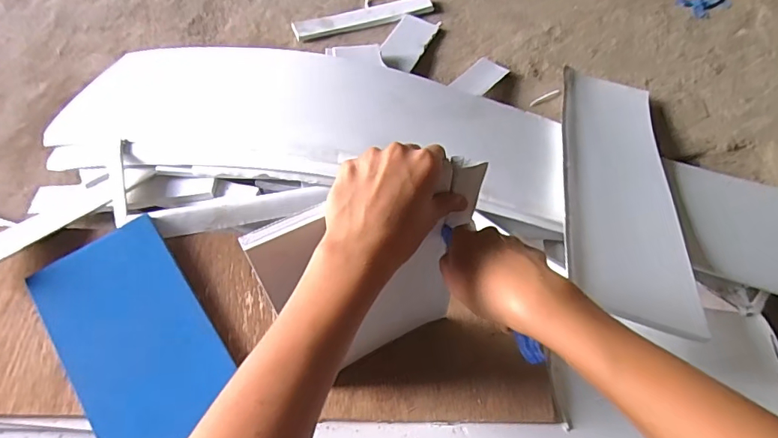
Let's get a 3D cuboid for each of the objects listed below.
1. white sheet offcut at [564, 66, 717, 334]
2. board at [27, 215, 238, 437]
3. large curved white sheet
[{"bbox_3d":[0.325,-0.068,0.686,0.162,0.022,0.502,19,46,-1],"label":"white sheet offcut"},{"bbox_3d":[-0.286,0.137,0.547,0.147,0.022,0.274,-31,75,-20],"label":"board"},{"bbox_3d":[-0.127,-0.169,0.743,0.773,0.097,0.289,12,61,6],"label":"large curved white sheet"}]

